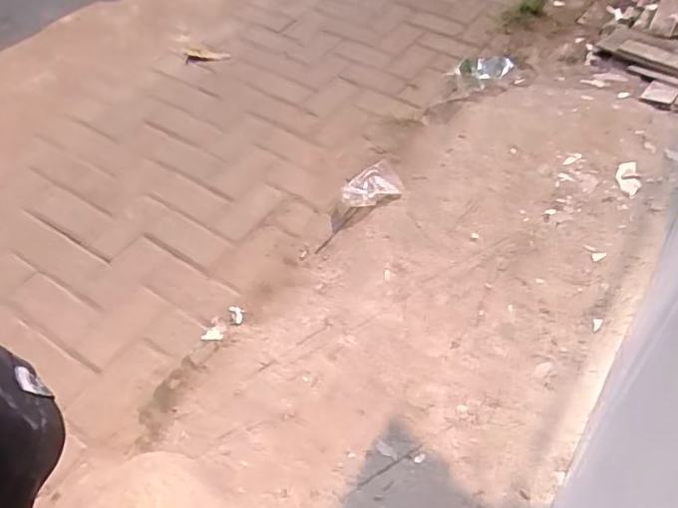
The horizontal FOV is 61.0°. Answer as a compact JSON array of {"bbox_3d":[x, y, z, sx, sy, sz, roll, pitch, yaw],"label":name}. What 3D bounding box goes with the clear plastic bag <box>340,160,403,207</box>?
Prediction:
[{"bbox_3d":[0.079,-0.173,1.474,0.176,0.027,0.120,-21,53,-18],"label":"clear plastic bag"}]

